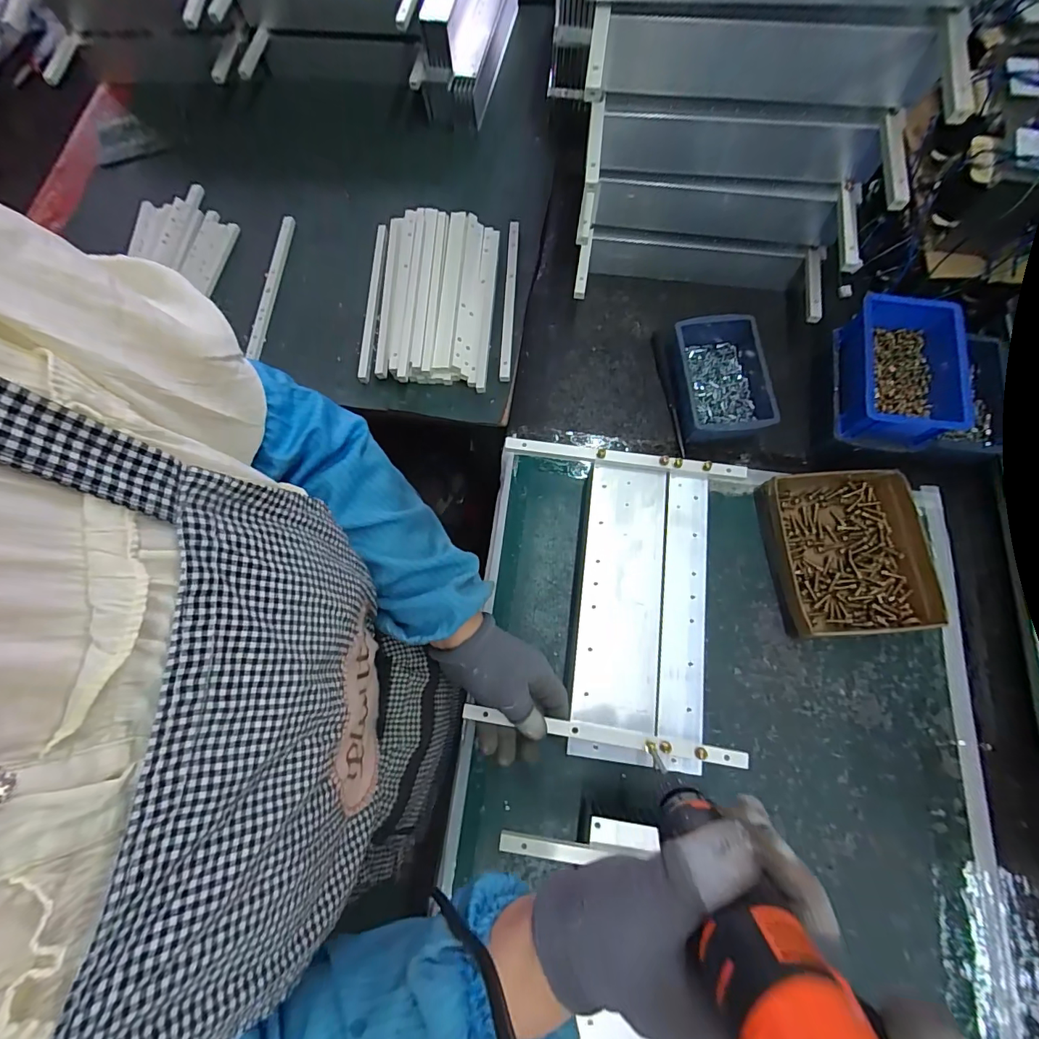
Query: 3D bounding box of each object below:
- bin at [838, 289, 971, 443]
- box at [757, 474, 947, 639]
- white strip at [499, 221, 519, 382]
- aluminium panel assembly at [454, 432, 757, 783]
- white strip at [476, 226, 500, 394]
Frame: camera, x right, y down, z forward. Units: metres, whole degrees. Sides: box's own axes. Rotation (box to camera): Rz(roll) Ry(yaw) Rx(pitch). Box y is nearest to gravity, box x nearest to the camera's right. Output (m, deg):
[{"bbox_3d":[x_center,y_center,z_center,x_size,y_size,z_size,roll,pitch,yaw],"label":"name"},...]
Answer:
[{"bbox_3d":[0.412,-0.158,0.491,0.116,0.052,0.153,8,73,4],"label":"bin"},{"bbox_3d":[0.351,0.034,0.486,0.159,0.037,0.174,-4,73,0],"label":"box"},{"bbox_3d":[-0.014,-0.293,0.604,0.014,0.016,0.245,2,73,2],"label":"white strip"},{"bbox_3d":[0.090,0.071,0.443,0.220,0.021,0.291,5,73,3],"label":"aluminium panel assembly"},{"bbox_3d":[-0.041,-0.279,0.599,0.012,0.008,0.246,3,73,2],"label":"white strip"}]

